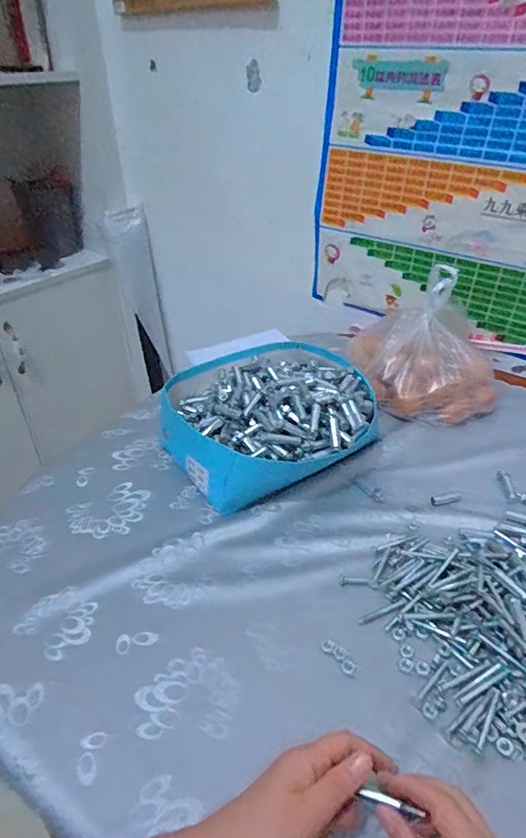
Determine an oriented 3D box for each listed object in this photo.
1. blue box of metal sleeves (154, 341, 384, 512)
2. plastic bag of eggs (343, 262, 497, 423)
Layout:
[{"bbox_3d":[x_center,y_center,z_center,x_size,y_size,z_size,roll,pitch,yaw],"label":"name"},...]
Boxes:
[{"bbox_3d":[0.007,-0.014,0.723,0.287,0.110,0.288,-16,39,-19],"label":"blue box of metal sleeves"},{"bbox_3d":[0.259,-0.132,0.806,0.222,0.180,0.215,2,37,5],"label":"plastic bag of eggs"}]

